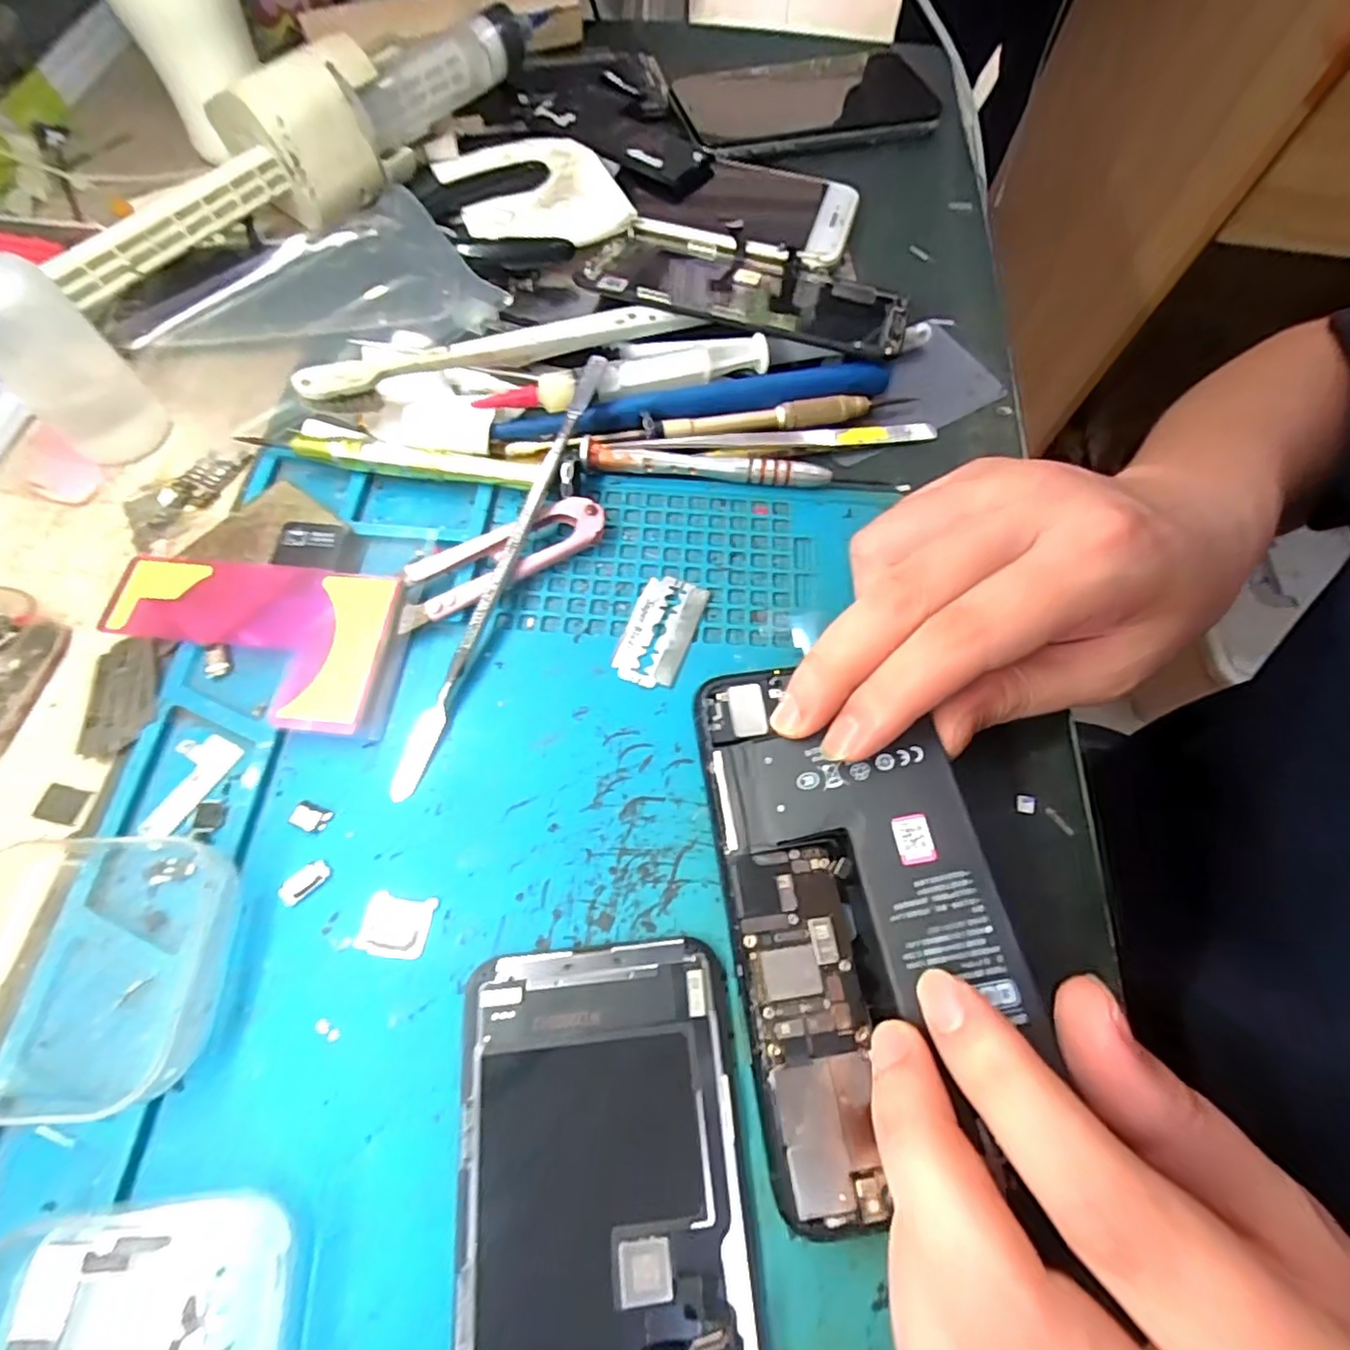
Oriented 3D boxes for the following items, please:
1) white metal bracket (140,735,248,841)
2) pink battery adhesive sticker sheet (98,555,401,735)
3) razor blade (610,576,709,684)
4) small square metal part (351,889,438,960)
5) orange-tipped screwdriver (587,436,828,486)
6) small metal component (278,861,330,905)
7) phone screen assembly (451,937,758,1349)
[{"bbox_3d":[-0.149,0.032,0.186,0.018,0.004,0.032,29,68,10],"label":"white metal bracket"},{"bbox_3d":[-0.140,-0.011,0.200,0.090,0.008,0.055,6,66,1],"label":"pink battery adhesive sticker sheet"},{"bbox_3d":[-0.005,-0.016,0.211,0.022,0.004,0.042,19,67,7],"label":"razor blade"},{"bbox_3d":[-0.078,0.069,0.170,0.018,0.004,0.016,8,66,2],"label":"small square metal part"},{"bbox_3d":[0.012,-0.079,0.232,0.092,0.012,0.006,4,66,0],"label":"orange-tipped screwdriver"},{"bbox_3d":[-0.105,0.058,0.174,0.007,0.004,0.014,41,71,15],"label":"small metal component"},{"bbox_3d":[-0.017,0.137,0.139,0.066,0.008,0.137,-5,66,-4],"label":"phone screen assembly"}]

